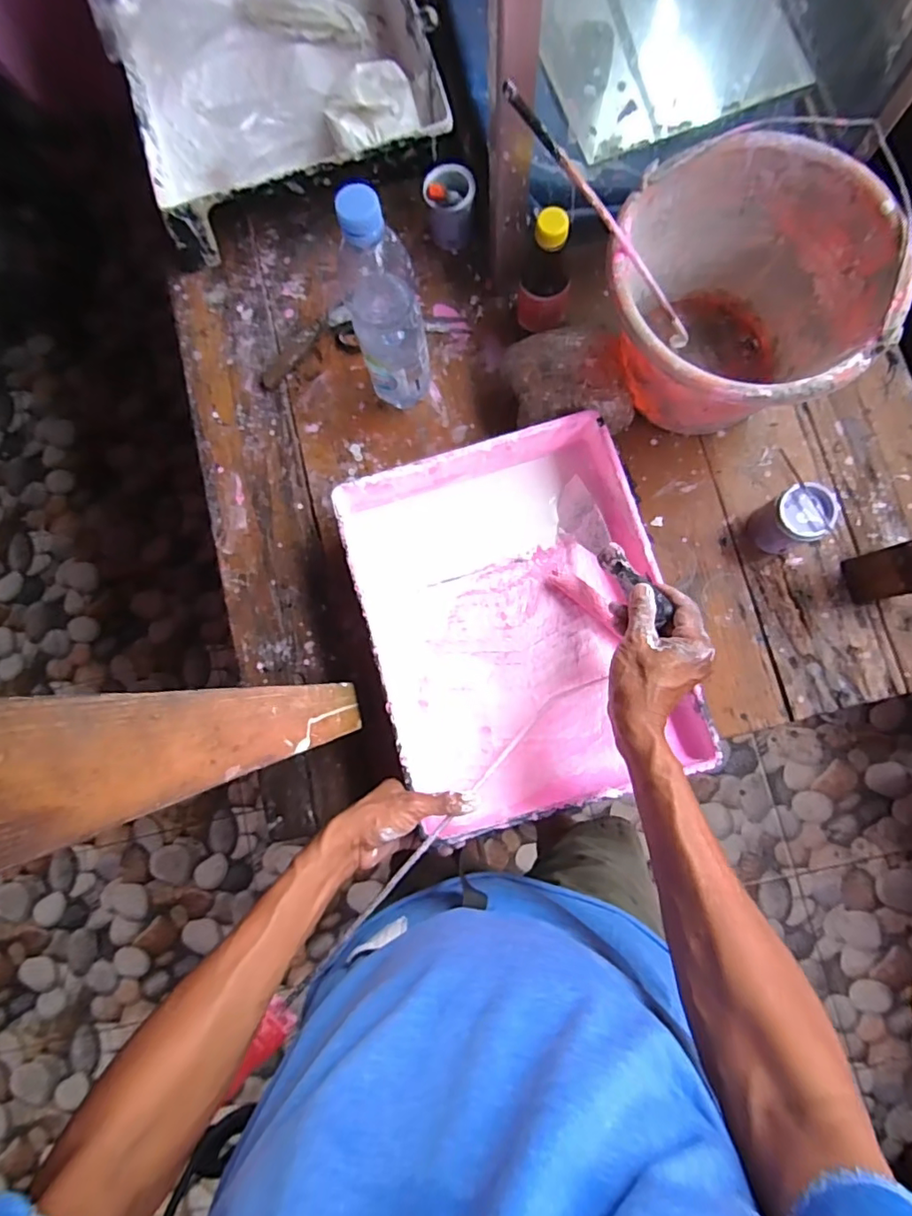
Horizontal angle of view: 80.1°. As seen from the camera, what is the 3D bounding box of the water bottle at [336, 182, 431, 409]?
[{"bbox_3d":[-0.064,-0.266,0.513,0.066,0.239,0.054,-10,82,3],"label":"water bottle"}]

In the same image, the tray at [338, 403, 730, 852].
[{"bbox_3d":[0.059,0.012,0.542,0.273,0.074,0.347,-17,82,2],"label":"tray"}]

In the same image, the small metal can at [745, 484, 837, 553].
[{"bbox_3d":[0.338,-0.089,0.550,0.051,0.067,0.052,-1,83,4],"label":"small metal can"}]

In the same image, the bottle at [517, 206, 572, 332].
[{"bbox_3d":[0.094,-0.343,0.565,0.051,0.137,0.047,7,83,5],"label":"bottle"}]

